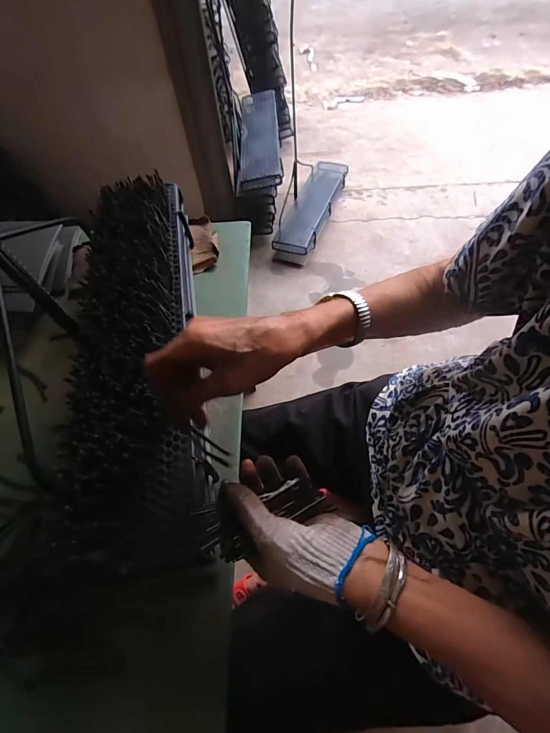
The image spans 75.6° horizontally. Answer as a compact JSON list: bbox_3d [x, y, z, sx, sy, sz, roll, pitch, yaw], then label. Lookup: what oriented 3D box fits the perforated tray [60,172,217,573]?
[{"bbox_3d":[-0.176,-0.057,0.477,0.134,0.089,0.578,-10,61,-1],"label":"perforated tray"}]

